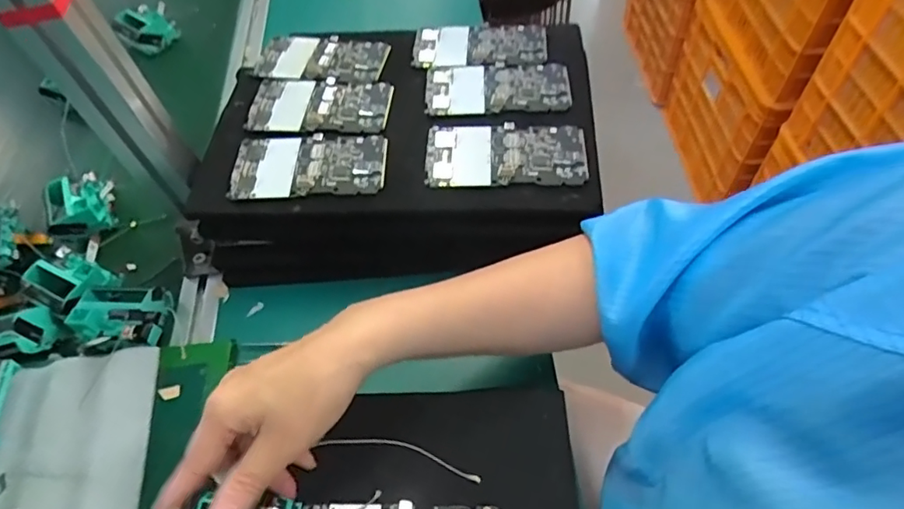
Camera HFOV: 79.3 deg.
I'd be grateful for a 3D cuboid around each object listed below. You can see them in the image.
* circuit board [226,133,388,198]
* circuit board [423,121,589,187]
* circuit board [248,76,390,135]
[{"bbox_3d":[-0.123,-0.078,0.472,0.131,0.005,0.066,-4,56,3],"label":"circuit board"},{"bbox_3d":[0.045,-0.086,0.470,0.135,0.008,0.065,-1,56,5],"label":"circuit board"},{"bbox_3d":[-0.125,-0.144,0.519,0.132,0.006,0.068,1,56,6],"label":"circuit board"}]

